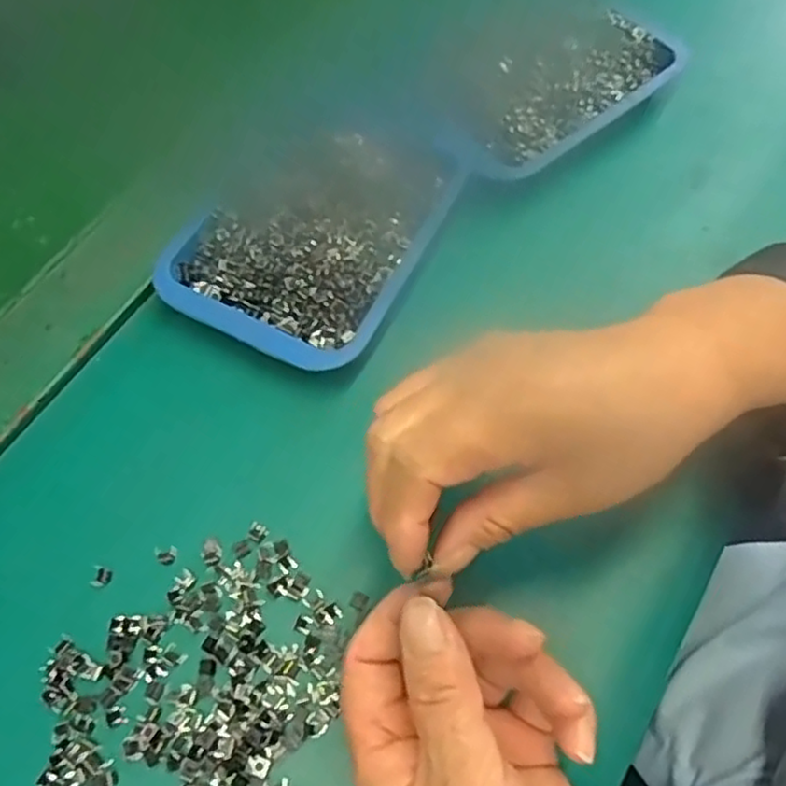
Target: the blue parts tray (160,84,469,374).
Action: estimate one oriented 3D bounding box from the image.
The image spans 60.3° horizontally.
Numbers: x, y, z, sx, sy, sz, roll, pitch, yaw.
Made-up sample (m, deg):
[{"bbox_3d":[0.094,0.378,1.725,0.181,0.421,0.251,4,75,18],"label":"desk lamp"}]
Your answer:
[{"bbox_3d":[-0.037,-0.091,0.355,0.113,0.025,0.159,26,69,13],"label":"blue parts tray"}]

